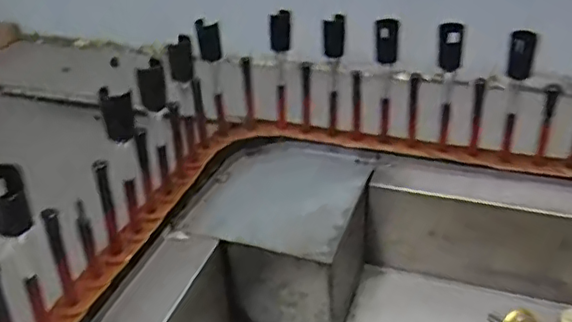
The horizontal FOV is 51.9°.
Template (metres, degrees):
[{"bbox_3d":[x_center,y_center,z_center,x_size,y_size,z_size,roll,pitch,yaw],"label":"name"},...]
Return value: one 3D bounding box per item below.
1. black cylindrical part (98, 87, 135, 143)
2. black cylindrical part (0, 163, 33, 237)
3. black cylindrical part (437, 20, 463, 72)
[{"bbox_3d":[-0.220,-0.060,0.774,0.038,0.070,0.022,-9,33,-16],"label":"black cylindrical part"},{"bbox_3d":[-0.293,0.042,0.616,0.040,0.069,0.038,1,32,-1],"label":"black cylindrical part"},{"bbox_3d":[0.268,-0.189,0.968,0.040,0.079,0.040,10,33,14],"label":"black cylindrical part"}]

